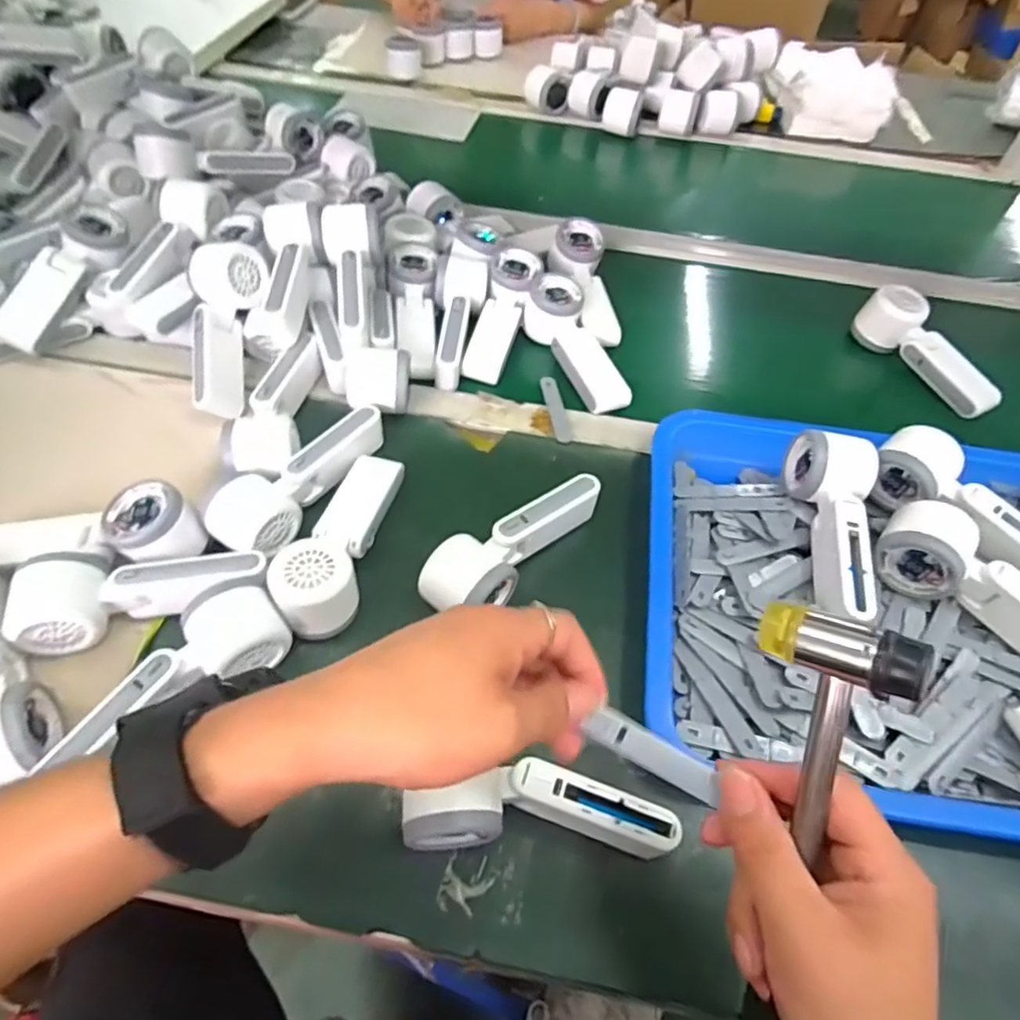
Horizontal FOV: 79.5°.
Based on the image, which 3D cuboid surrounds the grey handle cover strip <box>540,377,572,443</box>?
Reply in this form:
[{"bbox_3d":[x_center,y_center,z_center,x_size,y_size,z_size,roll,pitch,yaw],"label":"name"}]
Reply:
[{"bbox_3d":[0.044,-0.100,0.600,0.016,0.007,0.090,-7,55,-8],"label":"grey handle cover strip"}]

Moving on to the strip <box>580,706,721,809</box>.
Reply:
[{"bbox_3d":[0.067,0.113,0.286,0.062,0.007,0.014,29,57,8],"label":"strip"}]

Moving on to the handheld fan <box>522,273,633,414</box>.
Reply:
[{"bbox_3d":[0.067,-0.172,0.623,0.059,0.046,0.164,-18,57,-16],"label":"handheld fan"}]

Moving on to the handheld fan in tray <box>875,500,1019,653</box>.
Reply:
[{"bbox_3d":[0.351,0.058,0.440,0.165,0.044,0.055,37,60,21],"label":"handheld fan in tray"}]

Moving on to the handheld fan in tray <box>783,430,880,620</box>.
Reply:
[{"bbox_3d":[0.258,0.010,0.473,0.053,0.060,0.165,6,54,1],"label":"handheld fan in tray"}]

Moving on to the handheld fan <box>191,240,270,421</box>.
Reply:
[{"bbox_3d":[-0.265,-0.171,0.570,0.063,0.053,0.177,1,80,-2],"label":"handheld fan"}]

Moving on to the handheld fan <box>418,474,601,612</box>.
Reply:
[{"bbox_3d":[0.003,0.024,0.483,0.053,0.053,0.161,37,60,21],"label":"handheld fan"}]

